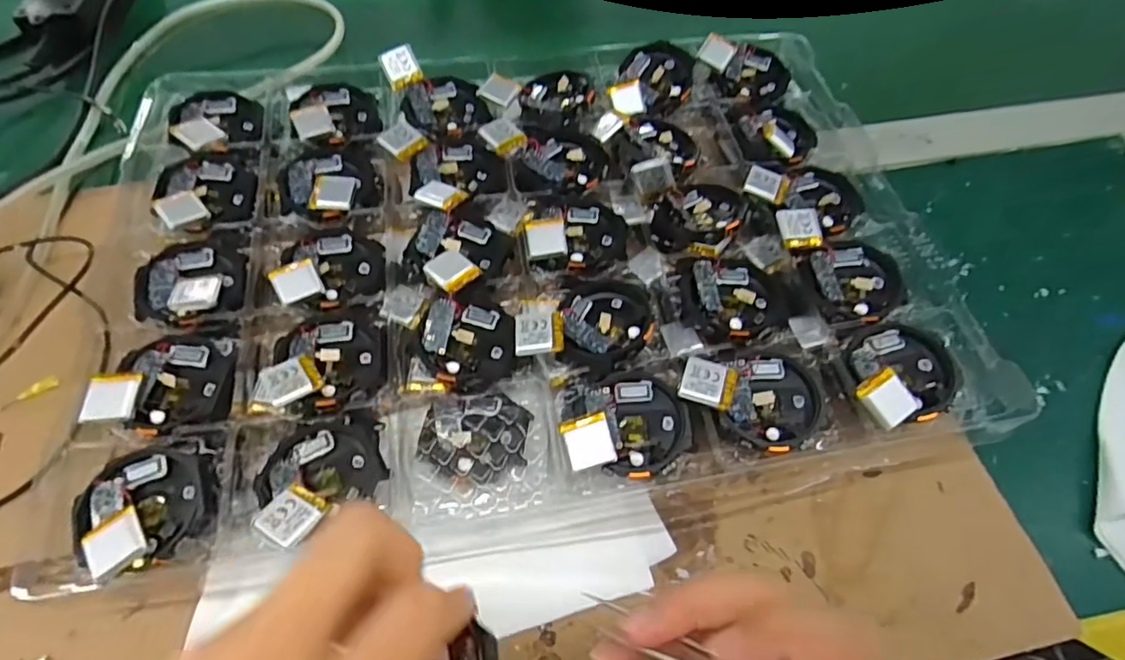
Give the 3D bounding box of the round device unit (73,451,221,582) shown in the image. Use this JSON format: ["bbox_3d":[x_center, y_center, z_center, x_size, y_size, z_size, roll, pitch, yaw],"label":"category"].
[{"bbox_3d":[-0.172,0.074,0.241,0.050,0.014,0.046,3,46,-3],"label":"round device unit"}]

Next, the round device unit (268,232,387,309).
[{"bbox_3d":[-0.124,-0.034,0.307,0.054,0.017,0.047,-27,65,-15],"label":"round device unit"}]

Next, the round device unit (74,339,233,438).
[{"bbox_3d":[-0.186,0.025,0.274,0.056,0.012,0.050,12,55,-15],"label":"round device unit"}]

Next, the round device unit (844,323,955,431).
[{"bbox_3d":[0.157,0.021,0.270,0.046,0.014,0.056,37,66,17],"label":"round device unit"}]

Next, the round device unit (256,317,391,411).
[{"bbox_3d":[-0.113,0.013,0.277,0.052,0.015,0.050,1,61,-1],"label":"round device unit"}]

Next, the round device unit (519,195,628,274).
[{"bbox_3d":[0.006,-0.056,0.323,0.059,0.011,0.051,7,61,2],"label":"round device unit"}]

